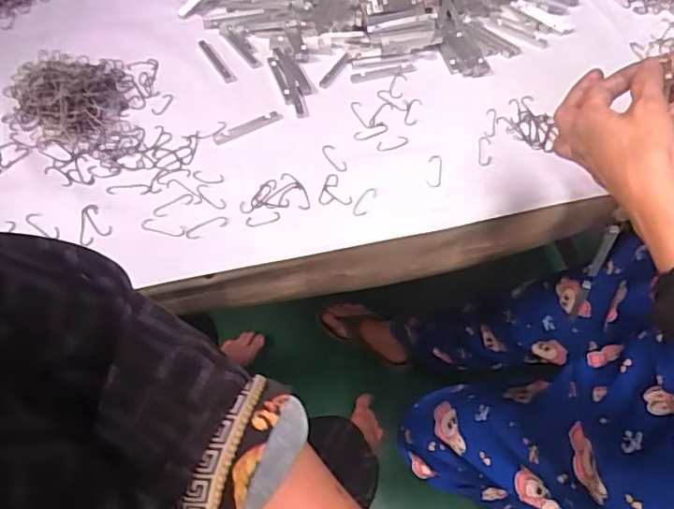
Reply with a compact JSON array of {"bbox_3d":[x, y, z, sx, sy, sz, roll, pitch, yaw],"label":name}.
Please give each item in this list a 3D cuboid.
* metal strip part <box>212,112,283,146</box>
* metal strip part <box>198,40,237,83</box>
[{"bbox_3d":[-0.096,-0.138,0.629,0.078,0.007,0.013,-25,62,-14],"label":"metal strip part"},{"bbox_3d":[-0.143,-0.229,0.681,0.013,0.007,0.081,-29,63,-16],"label":"metal strip part"}]

